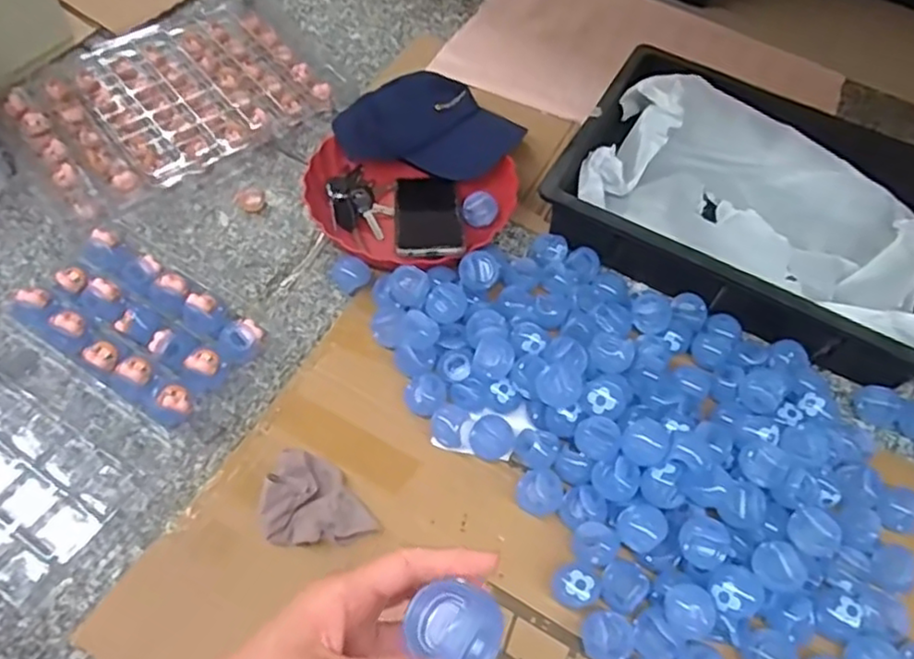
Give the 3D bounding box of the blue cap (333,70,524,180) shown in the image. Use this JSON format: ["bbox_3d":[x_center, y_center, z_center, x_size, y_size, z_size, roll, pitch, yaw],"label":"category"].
[{"bbox_3d":[-0.036,-0.255,0.854,0.230,0.064,0.126,10,58,3],"label":"blue cap"}]

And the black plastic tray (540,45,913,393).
[{"bbox_3d":[0.359,-0.154,0.781,0.436,0.086,0.309,27,60,13],"label":"black plastic tray"}]

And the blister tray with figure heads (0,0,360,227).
[{"bbox_3d":[-0.373,-0.302,0.882,0.375,0.035,0.275,-36,66,-23],"label":"blister tray with figure heads"}]

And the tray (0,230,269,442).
[{"bbox_3d":[-0.330,-0.009,0.696,0.230,0.050,0.139,30,61,15],"label":"tray"}]

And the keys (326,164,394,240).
[{"bbox_3d":[-0.120,-0.160,0.814,0.072,0.032,0.109,-11,59,-11],"label":"keys"}]

